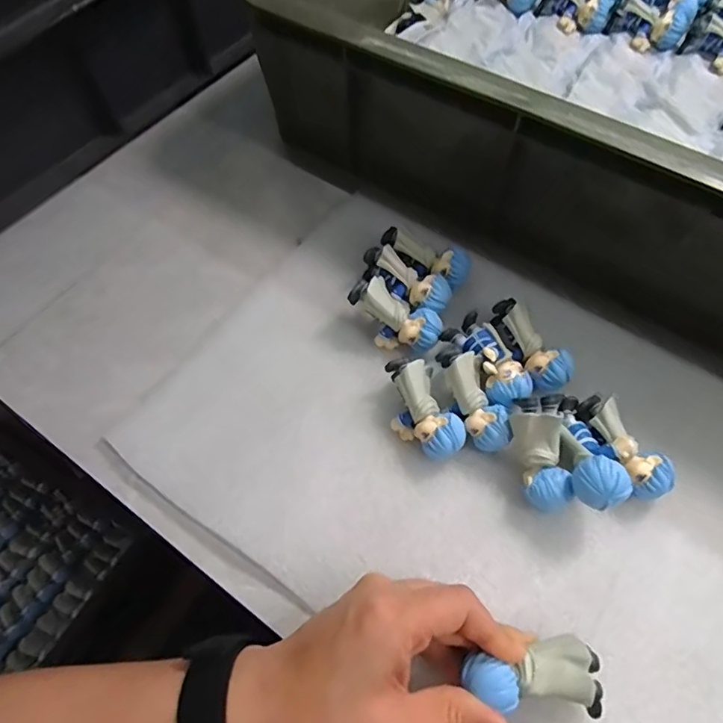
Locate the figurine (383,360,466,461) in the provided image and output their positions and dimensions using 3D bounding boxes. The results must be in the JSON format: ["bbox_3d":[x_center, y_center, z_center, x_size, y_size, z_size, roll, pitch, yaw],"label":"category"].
[{"bbox_3d":[0.036,0.028,0.312,0.035,0.023,0.061,-23,76,-13],"label":"figurine"}]

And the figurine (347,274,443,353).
[{"bbox_3d":[0.021,-0.028,0.344,0.063,0.040,0.032,27,64,14],"label":"figurine"}]

